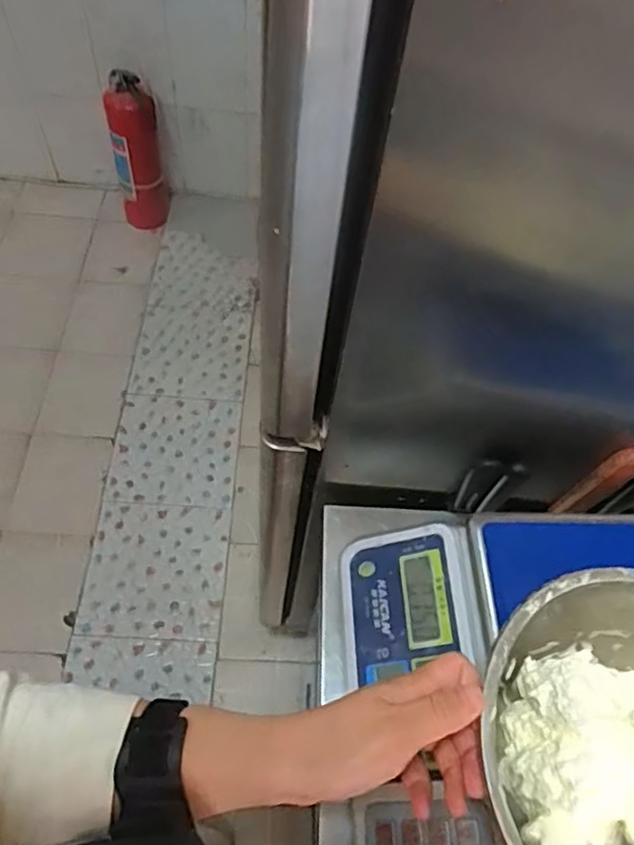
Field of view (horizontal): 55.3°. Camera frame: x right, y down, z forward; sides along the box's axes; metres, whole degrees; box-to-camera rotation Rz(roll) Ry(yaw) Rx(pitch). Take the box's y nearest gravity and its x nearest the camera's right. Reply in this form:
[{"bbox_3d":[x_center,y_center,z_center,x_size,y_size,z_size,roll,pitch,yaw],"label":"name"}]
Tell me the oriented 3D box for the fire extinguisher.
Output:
[{"bbox_3d":[-0.495,-0.735,1.671,0.136,0.434,0.132,-11,62,-12],"label":"fire extinguisher"}]

